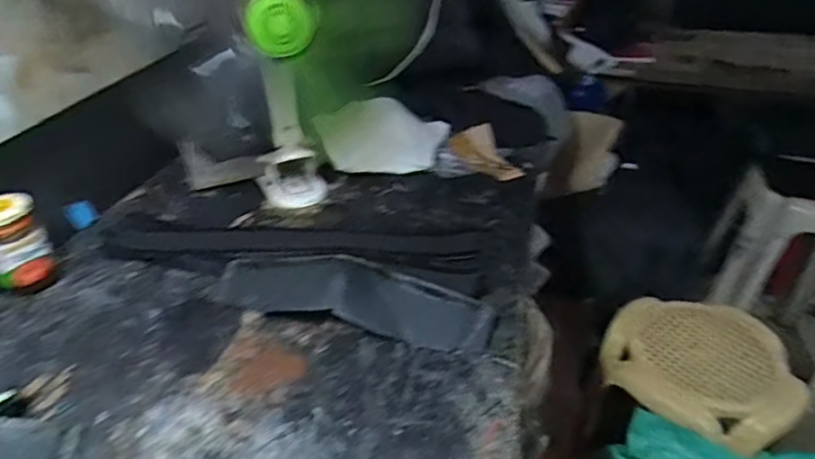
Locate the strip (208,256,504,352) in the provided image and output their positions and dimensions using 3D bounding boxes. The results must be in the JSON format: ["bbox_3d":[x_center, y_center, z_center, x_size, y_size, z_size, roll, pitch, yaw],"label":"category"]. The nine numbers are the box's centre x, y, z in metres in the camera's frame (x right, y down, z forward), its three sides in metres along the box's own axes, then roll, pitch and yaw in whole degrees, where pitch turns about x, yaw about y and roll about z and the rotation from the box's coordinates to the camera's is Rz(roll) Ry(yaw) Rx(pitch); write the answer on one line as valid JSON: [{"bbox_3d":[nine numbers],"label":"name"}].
[{"bbox_3d":[-0.069,0.072,0.651,0.336,0.041,0.086,9,35,13],"label":"strip"}]

